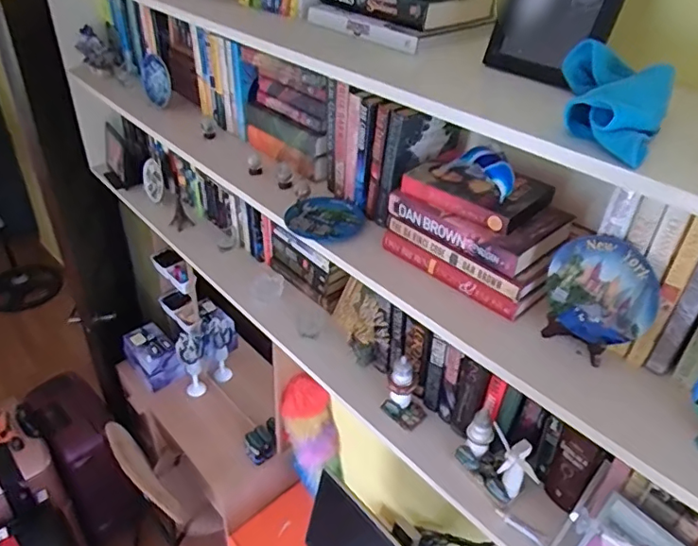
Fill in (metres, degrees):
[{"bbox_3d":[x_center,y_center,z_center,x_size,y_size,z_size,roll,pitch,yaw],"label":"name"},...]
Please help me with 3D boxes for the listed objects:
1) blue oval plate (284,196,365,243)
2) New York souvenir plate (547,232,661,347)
[{"bbox_3d":[-0.040,-0.099,0.992,0.138,0.022,0.121,15,37,16],"label":"blue oval plate"},{"bbox_3d":[0.323,0.022,0.711,0.034,0.131,0.140,-26,45,-34],"label":"New York souvenir plate"}]

